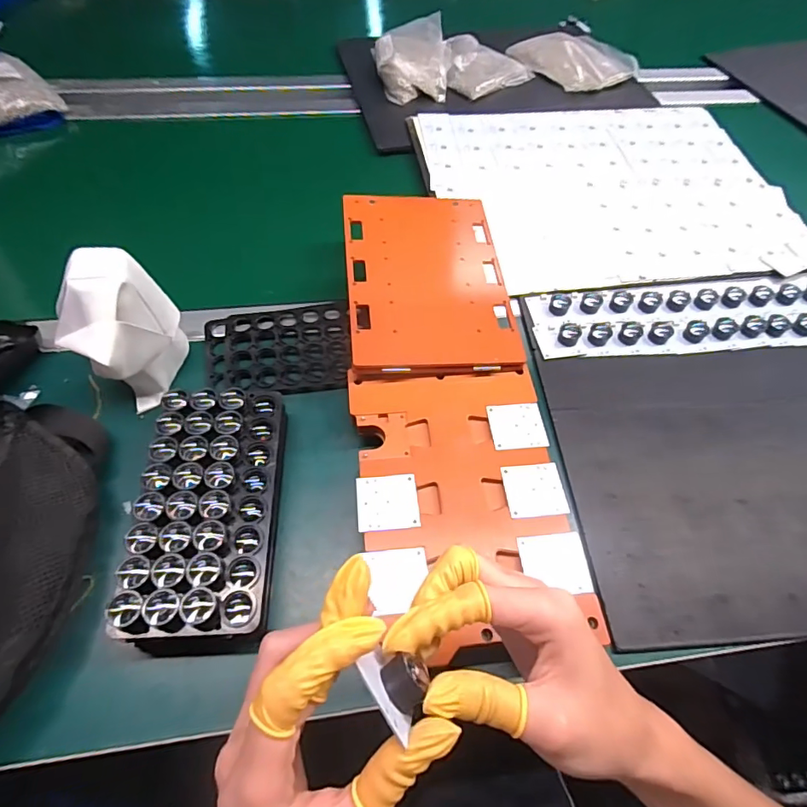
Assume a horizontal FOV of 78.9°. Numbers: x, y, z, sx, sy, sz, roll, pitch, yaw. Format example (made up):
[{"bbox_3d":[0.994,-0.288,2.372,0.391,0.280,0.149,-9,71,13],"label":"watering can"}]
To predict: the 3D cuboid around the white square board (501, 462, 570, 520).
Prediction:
[{"bbox_3d":[0.107,0.070,0.400,0.047,0.004,0.044,-4,58,-5],"label":"white square board"}]

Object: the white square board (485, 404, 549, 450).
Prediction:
[{"bbox_3d":[0.100,0.020,0.432,0.046,0.004,0.045,-4,57,-3],"label":"white square board"}]

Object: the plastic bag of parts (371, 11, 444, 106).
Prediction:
[{"bbox_3d":[0.011,-0.559,0.791,0.112,0.053,0.163,-3,58,-5],"label":"plastic bag of parts"}]

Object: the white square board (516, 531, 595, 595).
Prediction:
[{"bbox_3d":[0.112,0.119,0.364,0.047,0.006,0.045,-3,58,-5],"label":"white square board"}]

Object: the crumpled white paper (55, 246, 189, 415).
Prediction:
[{"bbox_3d":[-0.245,-0.064,0.432,0.062,0.115,0.099,17,59,8],"label":"crumpled white paper"}]

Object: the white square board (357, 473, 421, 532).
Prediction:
[{"bbox_3d":[-0.012,0.077,0.387,0.048,0.004,0.045,-4,58,-5],"label":"white square board"}]

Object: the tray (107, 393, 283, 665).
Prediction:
[{"bbox_3d":[-0.148,0.083,0.384,0.098,0.048,0.199,-2,58,-4],"label":"tray"}]

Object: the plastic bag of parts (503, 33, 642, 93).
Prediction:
[{"bbox_3d":[0.285,-0.594,0.841,0.159,0.031,0.176,-30,64,-20],"label":"plastic bag of parts"}]

